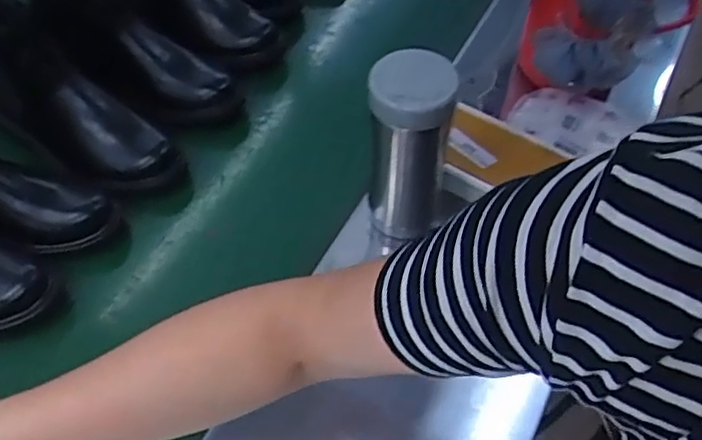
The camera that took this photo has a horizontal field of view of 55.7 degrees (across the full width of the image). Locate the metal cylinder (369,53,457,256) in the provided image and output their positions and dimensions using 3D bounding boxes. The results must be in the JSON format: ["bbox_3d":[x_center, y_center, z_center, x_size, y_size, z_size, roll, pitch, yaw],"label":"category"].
[{"bbox_3d":[0.050,-0.056,0.589,0.069,0.188,0.060,7,54,6],"label":"metal cylinder"}]

